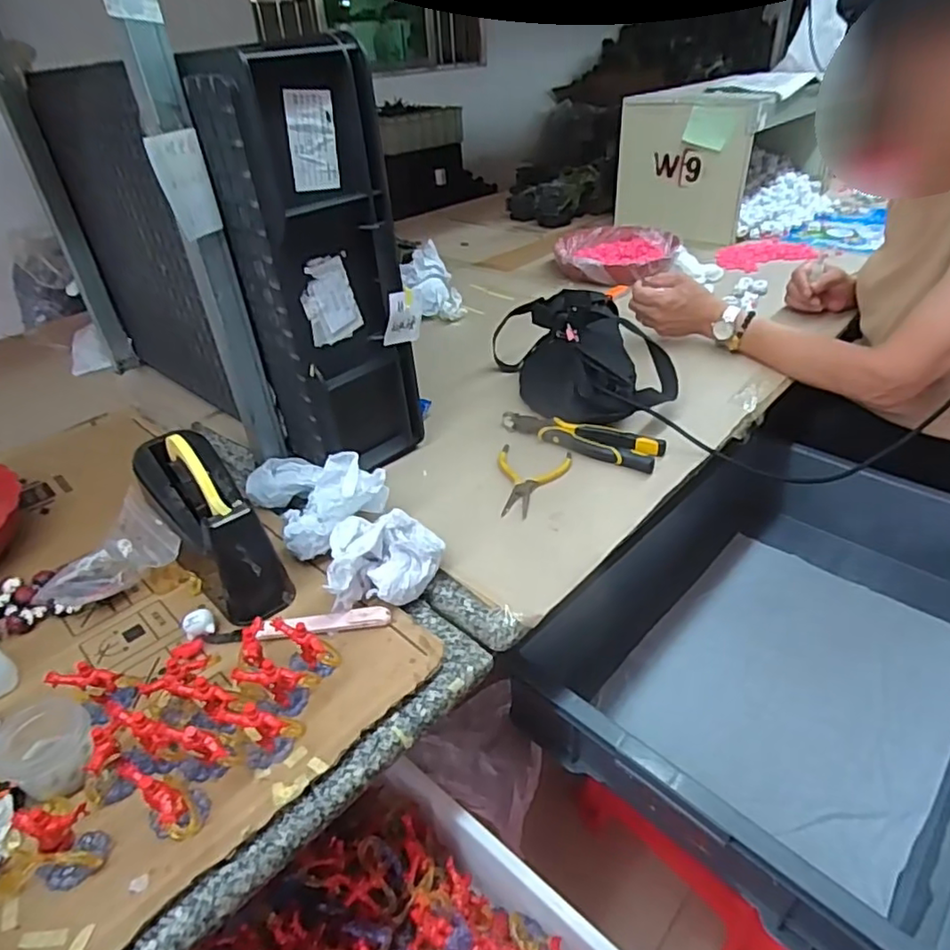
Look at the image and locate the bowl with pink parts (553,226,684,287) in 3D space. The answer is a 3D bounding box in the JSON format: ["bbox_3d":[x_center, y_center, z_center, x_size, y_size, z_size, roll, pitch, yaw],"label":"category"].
[{"bbox_3d":[0.285,-0.447,1.260,0.244,0.054,0.277,7,36,15],"label":"bowl with pink parts"}]

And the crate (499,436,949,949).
[{"bbox_3d":[0.389,0.188,0.741,0.403,0.140,0.621,27,46,37],"label":"crate"}]

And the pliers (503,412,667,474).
[{"bbox_3d":[0.122,-0.047,0.729,0.195,0.014,0.058,19,41,29],"label":"pliers"}]

